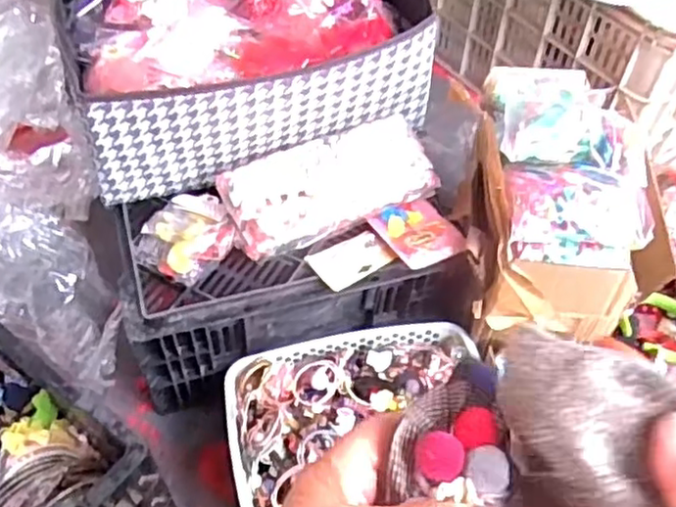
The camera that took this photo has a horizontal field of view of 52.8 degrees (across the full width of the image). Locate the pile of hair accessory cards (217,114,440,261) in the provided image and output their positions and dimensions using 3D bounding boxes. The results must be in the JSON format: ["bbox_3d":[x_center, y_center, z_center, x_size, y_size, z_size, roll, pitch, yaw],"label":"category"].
[{"bbox_3d":[-0.010,-0.077,0.761,0.238,0.061,0.093,-22,57,-19],"label":"pile of hair accessory cards"}]

